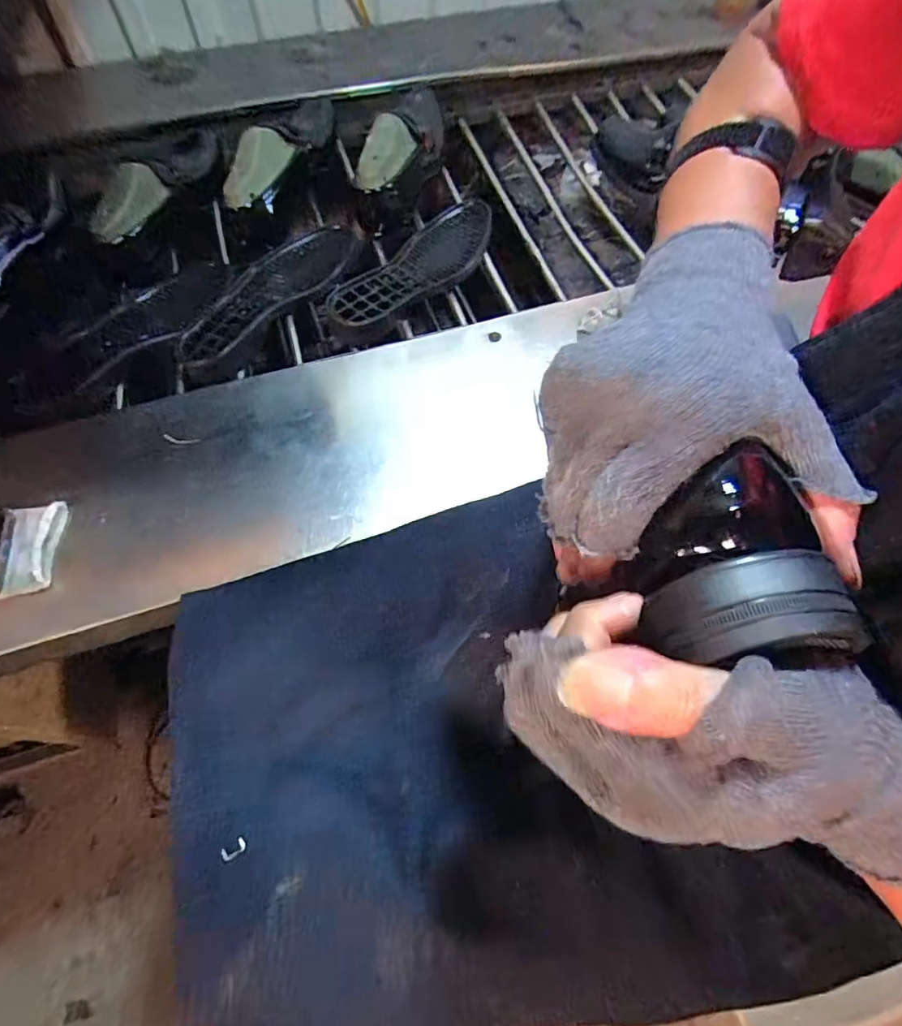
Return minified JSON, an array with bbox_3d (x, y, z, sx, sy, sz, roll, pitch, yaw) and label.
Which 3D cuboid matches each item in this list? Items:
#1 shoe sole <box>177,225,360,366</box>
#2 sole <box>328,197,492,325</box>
[{"bbox_3d":[-0.217,-0.273,0.631,0.087,0.031,0.277,39,70,16],"label":"shoe sole"},{"bbox_3d":[-0.038,-0.312,0.648,0.090,0.031,0.269,39,70,16],"label":"sole"}]

